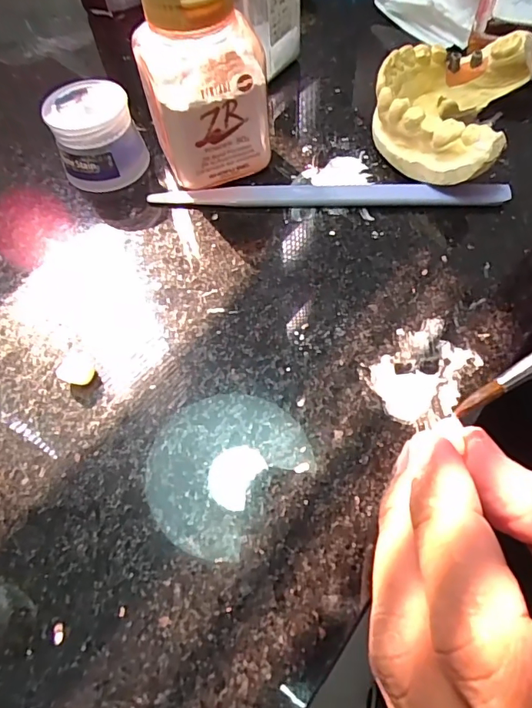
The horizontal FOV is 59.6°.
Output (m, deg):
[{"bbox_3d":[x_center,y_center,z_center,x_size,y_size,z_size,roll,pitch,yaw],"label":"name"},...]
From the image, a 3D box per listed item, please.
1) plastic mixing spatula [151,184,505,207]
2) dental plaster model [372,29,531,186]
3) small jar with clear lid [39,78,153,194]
[{"bbox_3d":[0.023,-0.063,0.182,0.138,0.006,0.008,2,59,4],"label":"plastic mixing spatula"},{"bbox_3d":[0.069,-0.096,0.183,0.050,0.027,0.065,20,62,14],"label":"dental plaster model"},{"bbox_3d":[-0.069,-0.089,0.190,0.033,0.029,0.029,-20,60,-9],"label":"small jar with clear lid"}]

